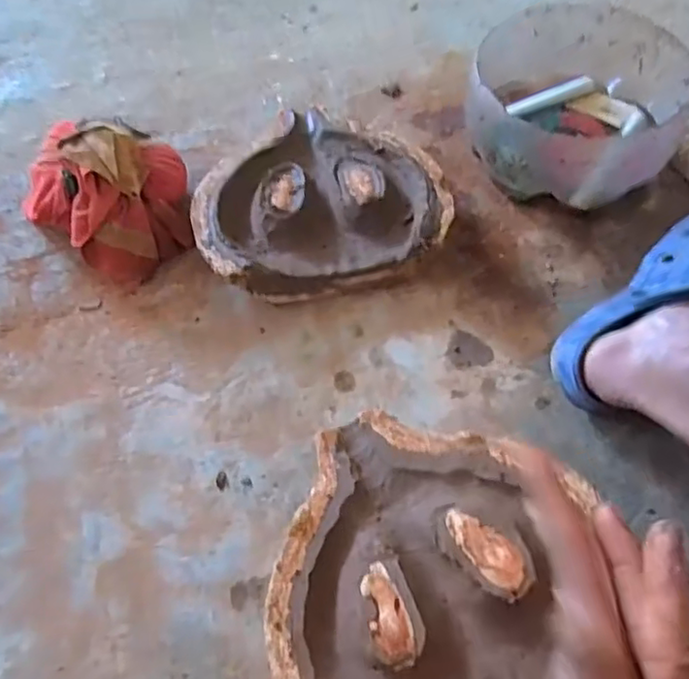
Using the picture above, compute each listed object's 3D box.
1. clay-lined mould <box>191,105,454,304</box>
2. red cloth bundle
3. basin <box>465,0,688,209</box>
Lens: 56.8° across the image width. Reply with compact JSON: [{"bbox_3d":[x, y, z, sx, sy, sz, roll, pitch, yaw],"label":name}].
[{"bbox_3d":[-0.031,-0.163,0.738,0.268,0.065,0.244,-10,59,-4],"label":"clay-lined mould"},{"bbox_3d":[-0.265,-0.165,0.714,0.172,0.128,0.158,-1,59,2],"label":"red cloth bundle"},{"bbox_3d":[0.266,-0.273,0.741,0.228,0.095,0.234,12,60,11],"label":"basin"}]

